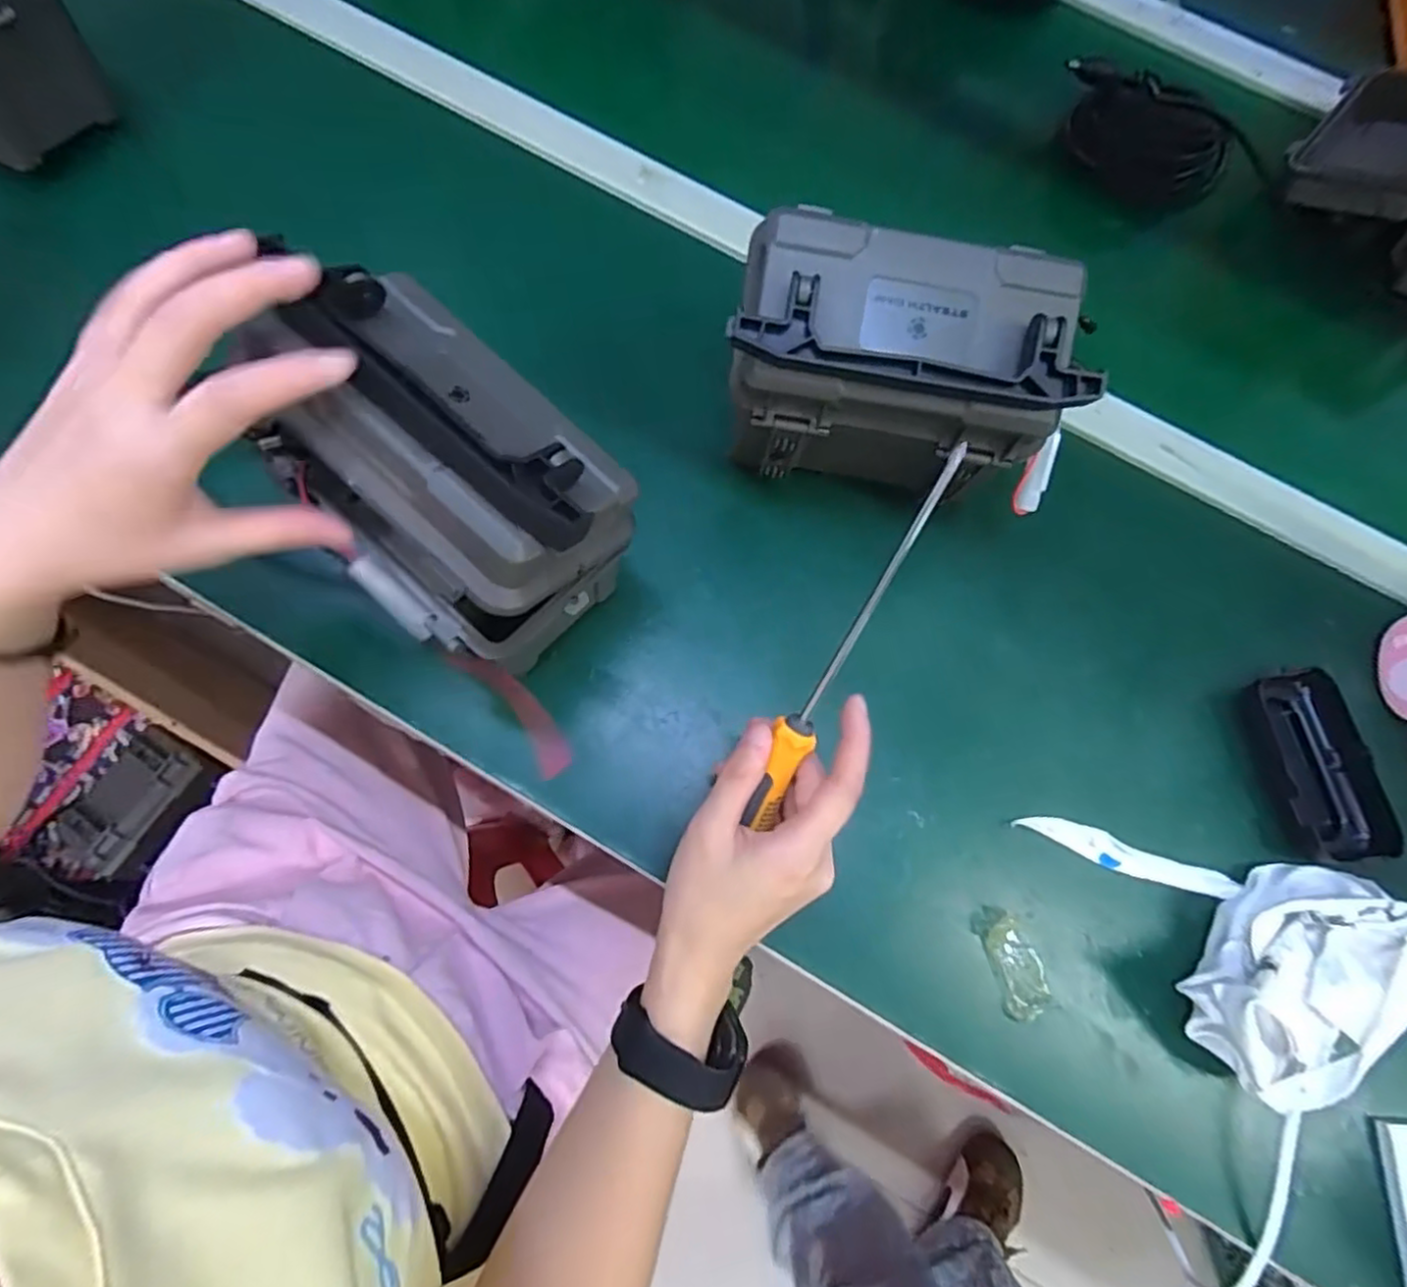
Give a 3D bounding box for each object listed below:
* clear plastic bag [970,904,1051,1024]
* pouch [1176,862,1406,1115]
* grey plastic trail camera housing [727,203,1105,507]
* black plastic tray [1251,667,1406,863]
[{"bbox_3d":[0.167,0.171,0.369,0.029,0.010,0.057,-17,75,-7],"label":"clear plastic bag"},{"bbox_3d":[0.308,0.166,0.351,0.130,0.053,0.067,-40,79,-14],"label":"pouch"},{"bbox_3d":[0.099,-0.143,0.388,0.177,0.139,0.085,10,72,0],"label":"grey plastic trail camera housing"},{"bbox_3d":[0.366,0.070,0.403,0.037,0.022,0.107,-6,74,-4],"label":"black plastic tray"}]

